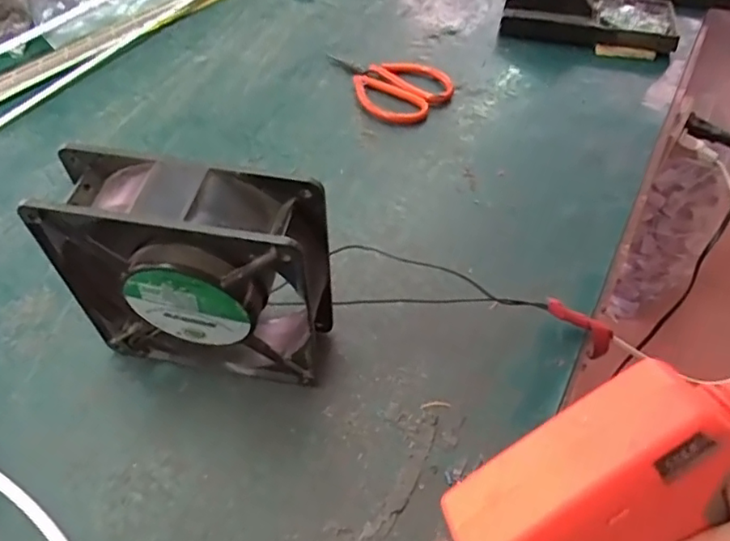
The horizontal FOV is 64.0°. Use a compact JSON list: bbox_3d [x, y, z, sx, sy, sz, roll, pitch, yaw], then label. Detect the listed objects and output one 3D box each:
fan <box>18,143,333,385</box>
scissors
[{"bbox_3d":[-0.080,0.005,0.285,0.119,0.122,0.041,9,50,5],"label":"fan"},{"bbox_3d":[0.015,-0.165,0.504,0.117,0.010,0.078,35,57,24],"label":"scissors"}]

